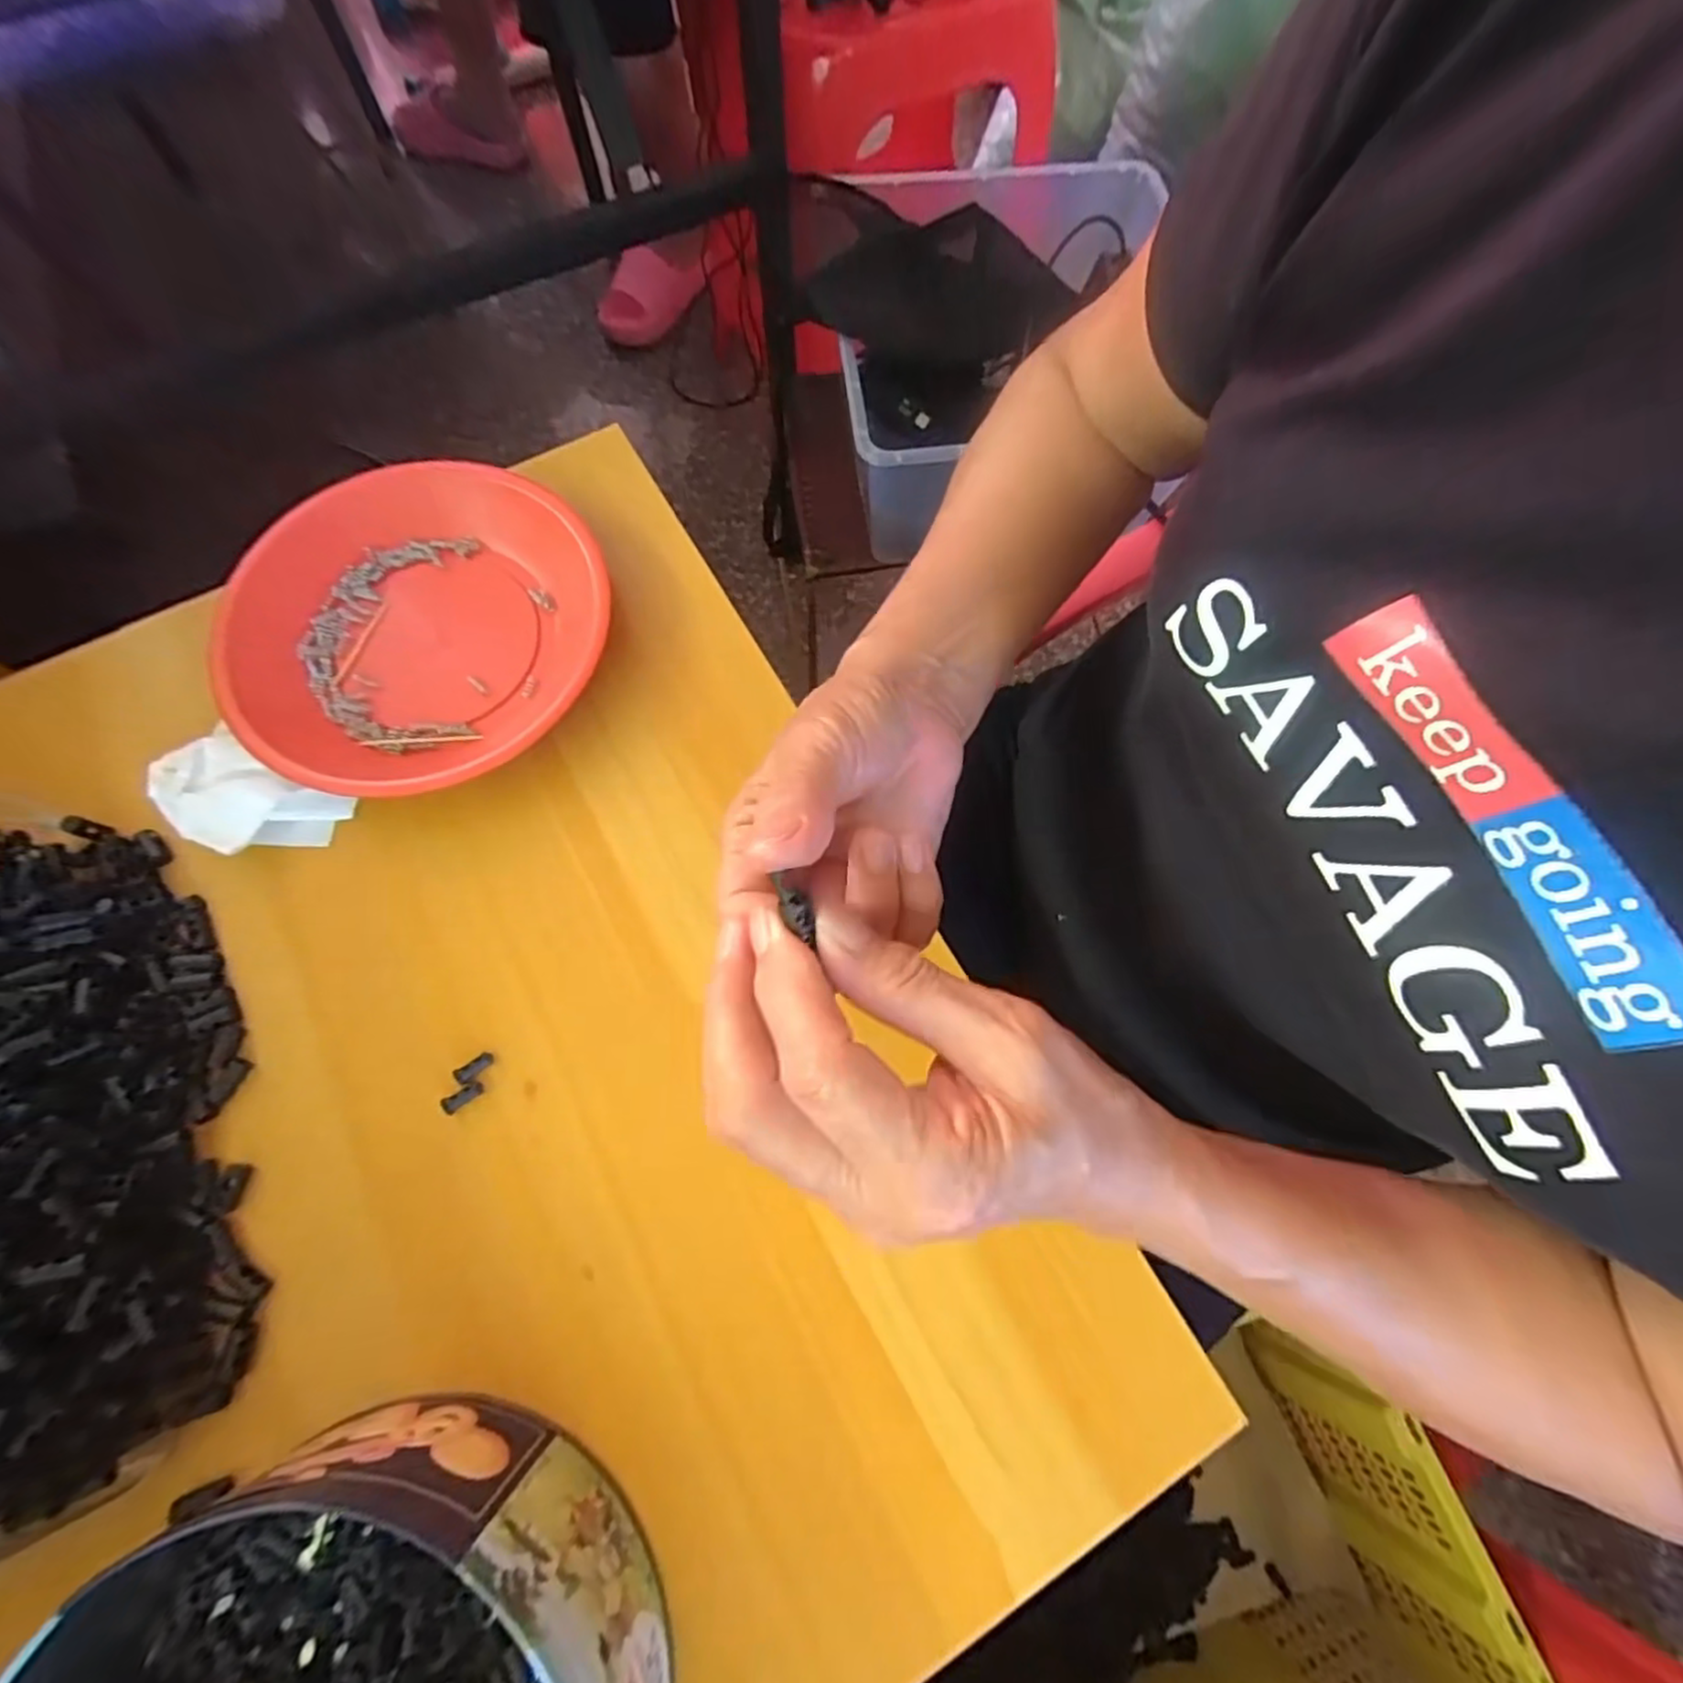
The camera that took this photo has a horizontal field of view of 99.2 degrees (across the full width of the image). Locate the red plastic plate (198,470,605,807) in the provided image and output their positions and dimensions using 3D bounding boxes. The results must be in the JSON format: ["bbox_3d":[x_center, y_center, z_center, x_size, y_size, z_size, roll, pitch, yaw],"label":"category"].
[{"bbox_3d":[-0.222,-0.114,0.382,0.187,0.031,0.189,0,71,-1],"label":"red plastic plate"}]

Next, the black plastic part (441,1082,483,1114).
[{"bbox_3d":[-0.169,0.114,0.319,0.018,0.004,0.007,-35,74,-13],"label":"black plastic part"}]

